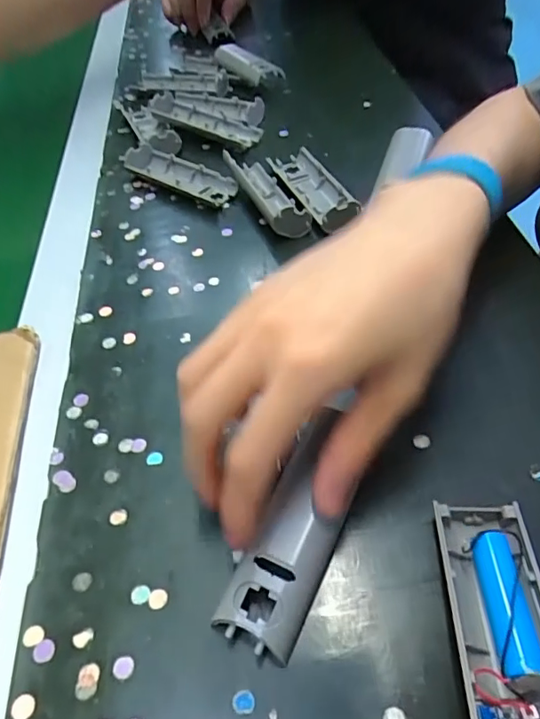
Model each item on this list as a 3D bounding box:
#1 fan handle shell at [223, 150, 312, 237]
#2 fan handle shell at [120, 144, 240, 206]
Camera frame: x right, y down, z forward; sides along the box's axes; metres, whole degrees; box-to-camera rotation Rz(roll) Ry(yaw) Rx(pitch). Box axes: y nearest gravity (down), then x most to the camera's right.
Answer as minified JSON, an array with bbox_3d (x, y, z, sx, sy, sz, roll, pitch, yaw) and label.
[{"bbox_3d":[-0.003,-0.129,0.376,0.031,0.024,0.098,-19,51,-9],"label":"fan handle shell"},{"bbox_3d":[-0.076,-0.153,0.417,0.110,0.019,0.033,29,59,27],"label":"fan handle shell"}]

